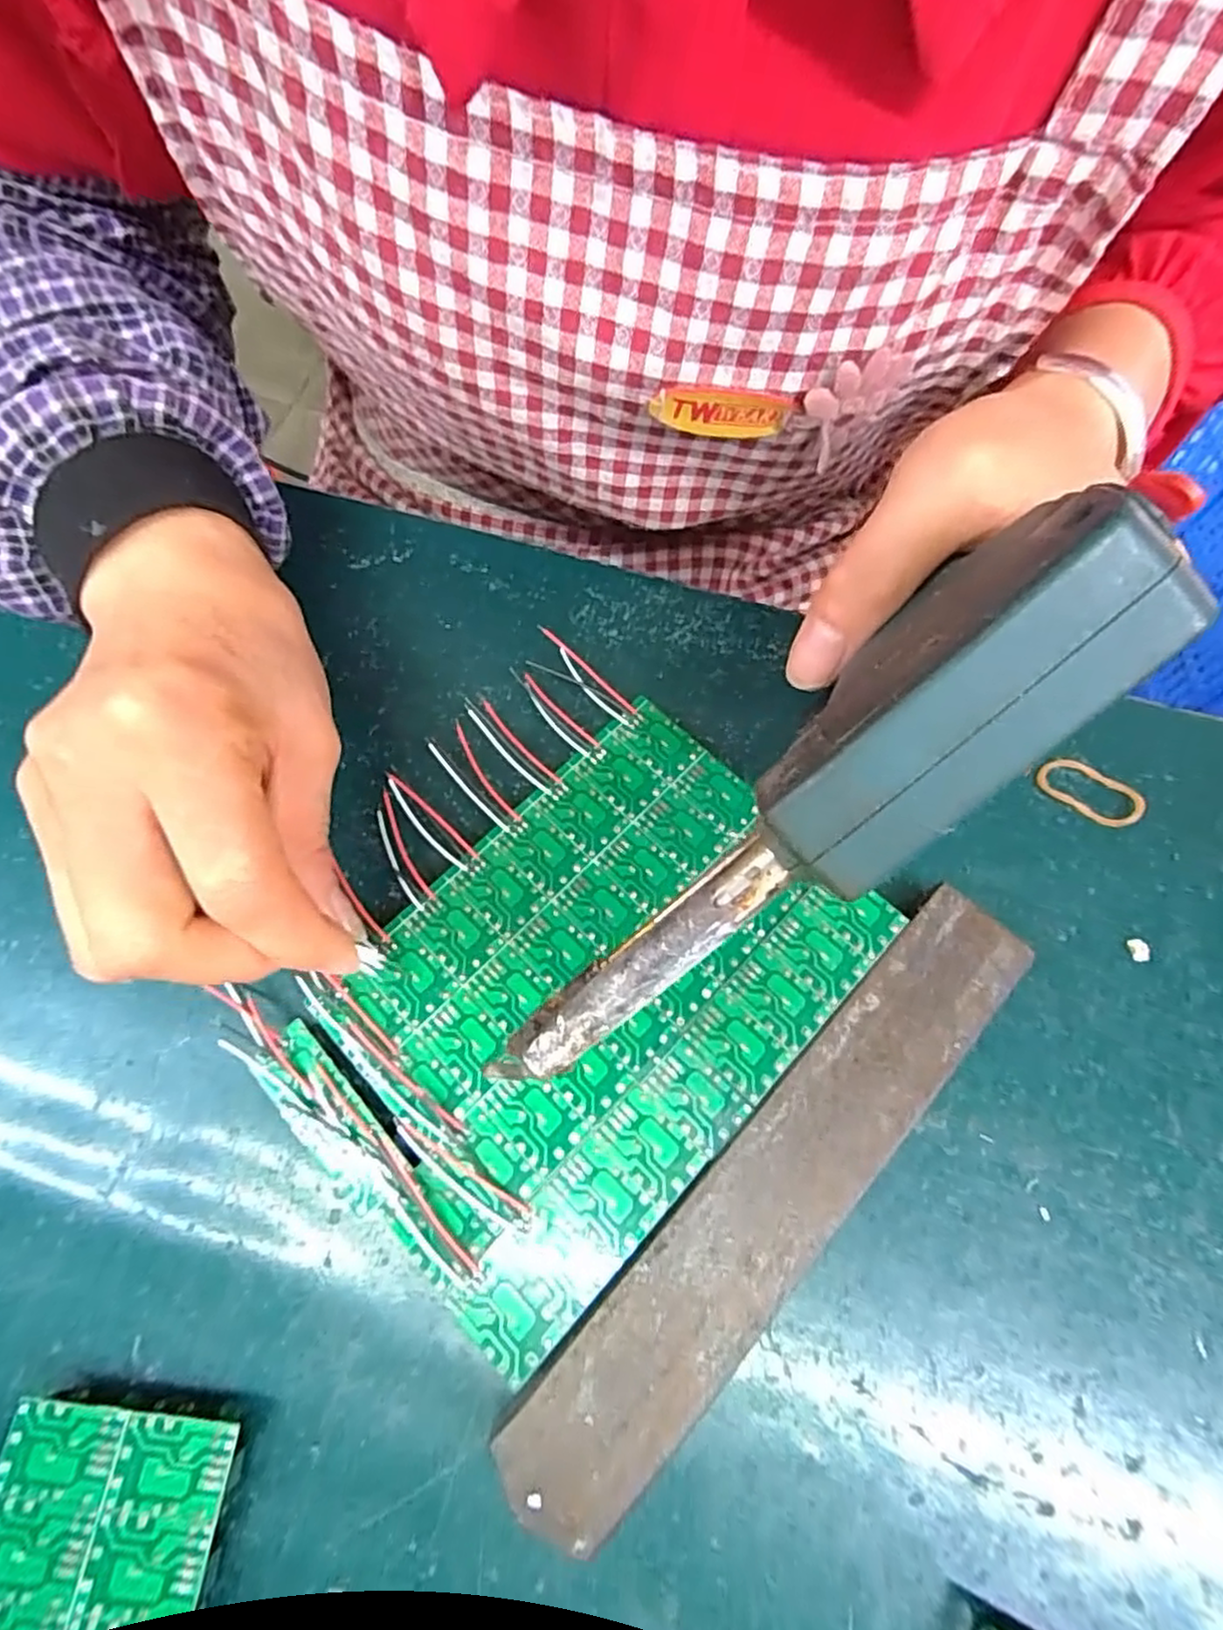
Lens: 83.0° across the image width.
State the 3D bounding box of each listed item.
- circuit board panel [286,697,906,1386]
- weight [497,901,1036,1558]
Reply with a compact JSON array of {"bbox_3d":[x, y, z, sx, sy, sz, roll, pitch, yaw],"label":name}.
[{"bbox_3d":[-0.007,0.053,0.212,0.113,0.004,0.165,42,76,15],"label":"circuit board panel"},{"bbox_3d":[0.049,0.103,0.196,0.034,0.015,0.198,42,75,14],"label":"weight"}]

